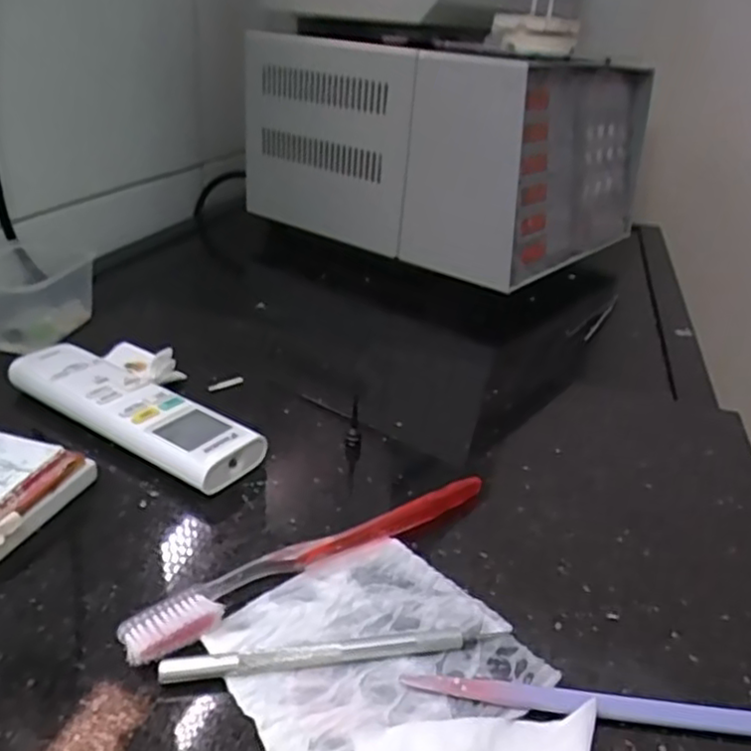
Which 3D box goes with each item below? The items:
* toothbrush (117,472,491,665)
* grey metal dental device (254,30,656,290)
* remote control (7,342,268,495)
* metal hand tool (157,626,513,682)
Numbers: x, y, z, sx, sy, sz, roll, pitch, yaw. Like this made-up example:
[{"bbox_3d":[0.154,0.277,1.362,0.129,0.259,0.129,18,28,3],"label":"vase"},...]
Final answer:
[{"bbox_3d":[-0.023,0.080,0.310,0.185,0.012,0.020,-18,33,-36],"label":"toothbrush"},{"bbox_3d":[0.099,-0.290,0.838,0.372,0.204,0.362,22,32,33],"label":"grey metal dental device"},{"bbox_3d":[-0.144,0.022,0.393,0.168,0.030,0.043,18,30,28],"label":"remote control"},{"bbox_3d":[-0.012,0.107,0.263,0.136,0.009,0.009,-4,27,-13],"label":"metal hand tool"}]

